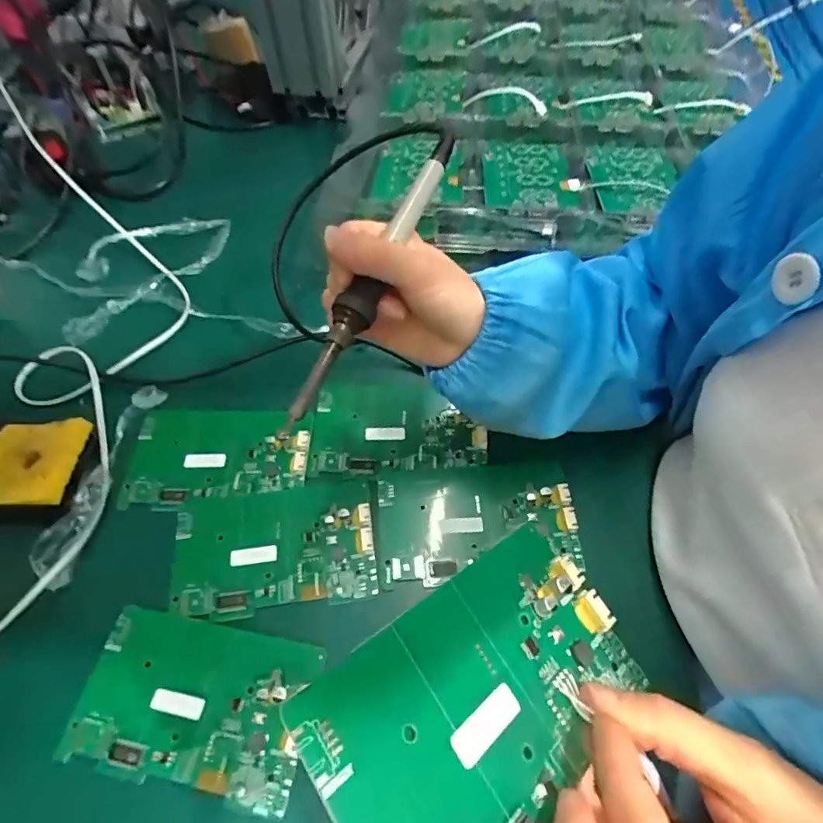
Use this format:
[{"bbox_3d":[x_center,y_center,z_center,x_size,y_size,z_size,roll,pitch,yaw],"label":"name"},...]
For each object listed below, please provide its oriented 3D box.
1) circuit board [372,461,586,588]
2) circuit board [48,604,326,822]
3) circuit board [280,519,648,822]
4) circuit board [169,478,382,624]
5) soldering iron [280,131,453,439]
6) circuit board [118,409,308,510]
[{"bbox_3d":[0.043,0.073,0.343,0.132,0.010,0.077,-4,55,-2],"label":"circuit board"},{"bbox_3d":[-0.122,0.163,0.285,0.128,0.007,0.080,10,56,7],"label":"circuit board"},{"bbox_3d":[0.030,0.095,0.172,0.129,0.006,0.077,-20,66,-42],"label":"circuit board"},{"bbox_3d":[-0.090,0.088,0.335,0.134,0.007,0.083,-8,55,-4],"label":"circuit board"},{"bbox_3d":[-0.020,-0.075,0.271,0.015,0.016,0.195,22,74,15],"label":"soldering iron"},{"bbox_3d":[-0.145,0.029,0.376,0.132,0.011,0.075,-4,55,-2],"label":"circuit board"}]

